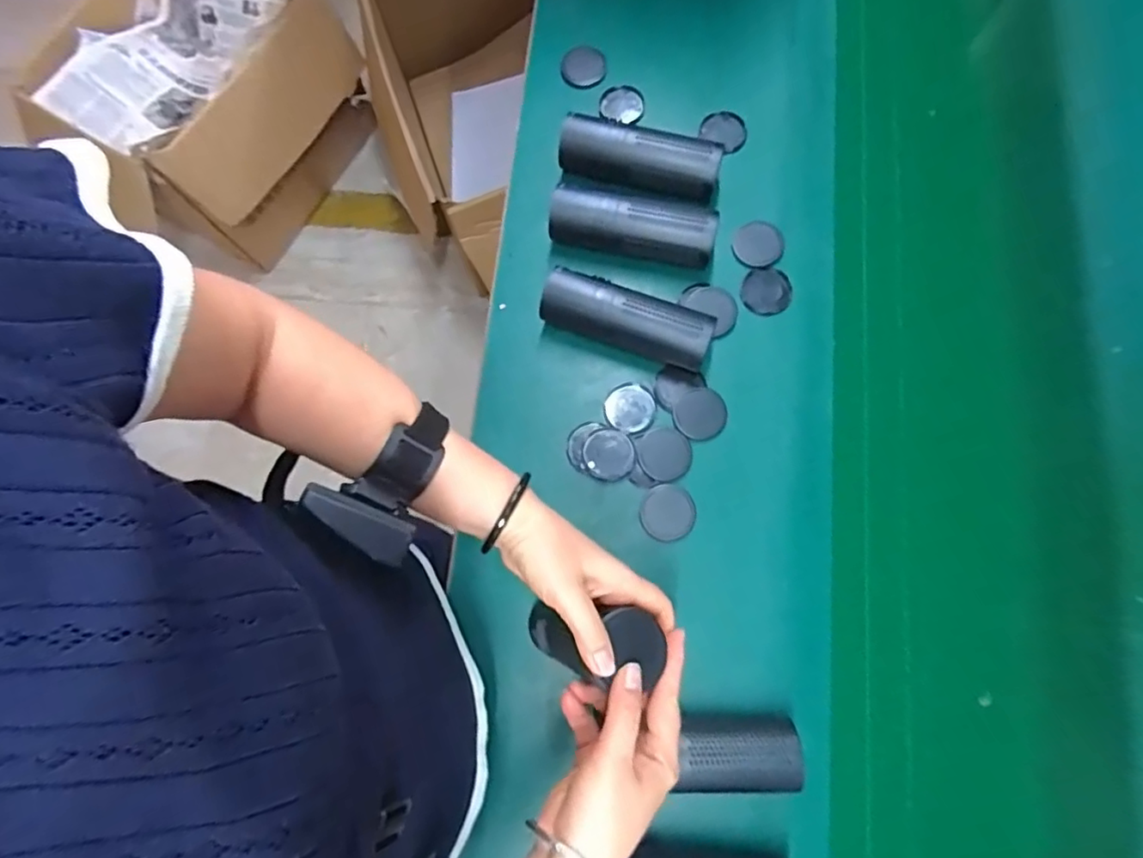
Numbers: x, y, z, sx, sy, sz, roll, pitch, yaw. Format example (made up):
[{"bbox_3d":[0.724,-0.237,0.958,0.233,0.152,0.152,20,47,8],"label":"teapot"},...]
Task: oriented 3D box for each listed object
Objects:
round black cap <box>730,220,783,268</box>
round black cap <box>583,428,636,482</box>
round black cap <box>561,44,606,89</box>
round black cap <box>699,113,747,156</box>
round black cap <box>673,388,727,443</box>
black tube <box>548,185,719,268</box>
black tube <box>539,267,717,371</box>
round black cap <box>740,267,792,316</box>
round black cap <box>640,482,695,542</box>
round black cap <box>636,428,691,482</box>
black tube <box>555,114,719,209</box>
[{"bbox_3d":[0.192,-0.189,0.612,0.055,0.004,0.048,-26,78,-6],"label":"round black cap"},{"bbox_3d":[0.036,0.025,0.569,0.047,0.008,0.049,0,76,0],"label":"round black cap"},{"bbox_3d":[0.014,-0.412,0.680,0.049,0.008,0.052,0,76,0],"label":"round black cap"},{"bbox_3d":[0.168,-0.324,0.651,0.050,0.010,0.049,0,76,0],"label":"round black cap"},{"bbox_3d":[0.124,-0.014,0.572,0.050,0.004,0.049,0,76,0],"label":"round black cap"},{"bbox_3d":[0.060,-0.201,0.593,0.162,0.048,0.053,13,76,3],"label":"black tube"},{"bbox_3d":[0.053,-0.105,0.571,0.163,0.051,0.050,18,77,4],"label":"black tube"},{"bbox_3d":[0.197,-0.139,0.603,0.049,0.004,0.049,0,76,0],"label":"round black cap"},{"bbox_3d":[0.090,0.078,0.558,0.050,0.004,0.050,0,76,0],"label":"round black cap"},{"bbox_3d":[0.088,0.024,0.564,0.050,0.004,0.050,0,76,0],"label":"round black cap"},{"bbox_3d":[0.069,-0.273,0.611,0.165,0.052,0.054,14,77,3],"label":"black tube"}]

